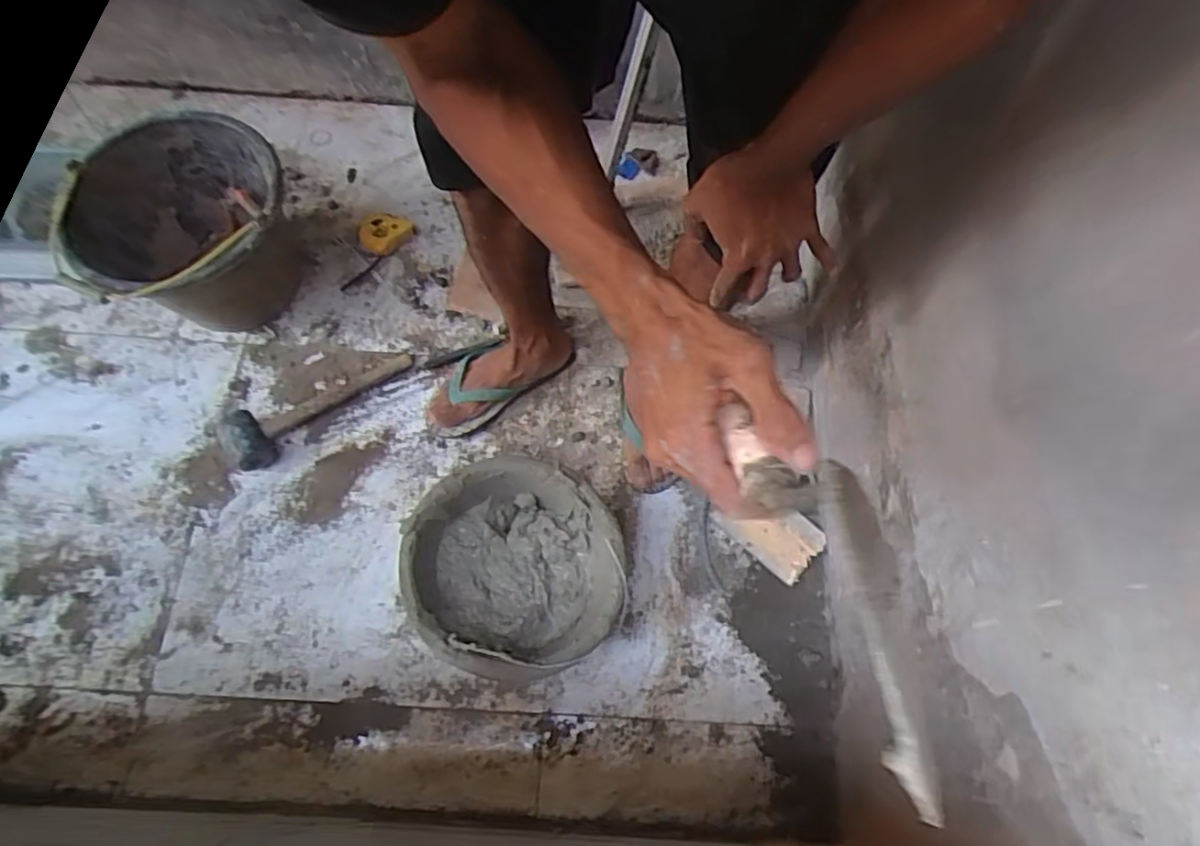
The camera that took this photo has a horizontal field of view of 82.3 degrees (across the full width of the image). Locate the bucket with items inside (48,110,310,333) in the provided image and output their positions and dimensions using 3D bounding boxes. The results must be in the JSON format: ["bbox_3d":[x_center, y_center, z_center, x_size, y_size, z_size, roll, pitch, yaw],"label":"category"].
[{"bbox_3d":[-0.569,-0.256,0.987,0.276,0.224,0.251,1,68,-2],"label":"bucket with items inside"}]

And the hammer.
[{"bbox_3d":[-0.418,-0.029,1.018,0.276,0.055,0.080,-34,73,-28],"label":"hammer"}]

